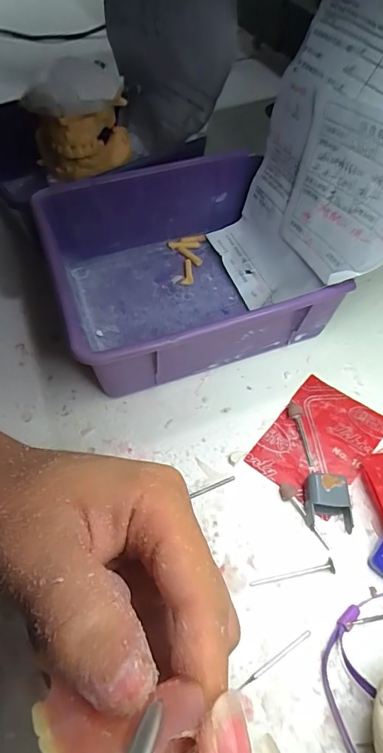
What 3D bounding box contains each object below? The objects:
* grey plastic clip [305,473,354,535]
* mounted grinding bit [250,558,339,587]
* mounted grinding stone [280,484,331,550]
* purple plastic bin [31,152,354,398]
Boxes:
[{"bbox_3d":[0.076,0.072,0.243,0.025,0.018,0.029,2,56,2],"label":"grey plastic clip"},{"bbox_3d":[0.054,0.106,0.227,0.045,0.004,0.007,-12,56,-8],"label":"mounted grinding bit"},{"bbox_3d":[0.065,0.079,0.245,0.007,0.008,0.041,-30,60,-18],"label":"mounted grinding stone"},{"bbox_3d":[-0.007,-0.074,0.312,0.167,0.069,0.160,-16,57,-11],"label":"purple plastic bin"}]

